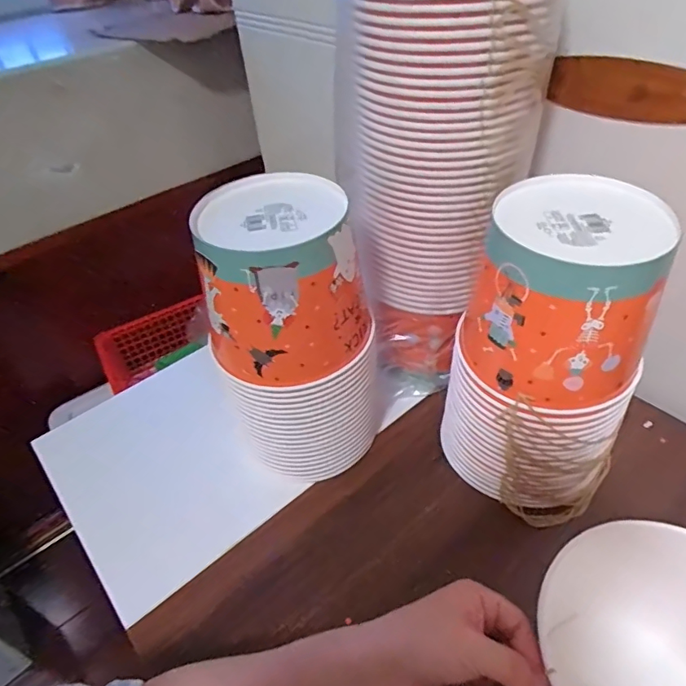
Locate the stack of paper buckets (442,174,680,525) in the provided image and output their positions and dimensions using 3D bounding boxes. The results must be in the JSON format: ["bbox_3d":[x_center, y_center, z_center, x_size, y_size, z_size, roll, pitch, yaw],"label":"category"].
[{"bbox_3d":[0.184,0.019,0.467,0.155,0.283,0.145,23,50,28],"label":"stack of paper buckets"}]

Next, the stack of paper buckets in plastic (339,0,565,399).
[{"bbox_3d":[0.090,-0.154,0.504,0.138,0.426,0.137,-30,47,-24],"label":"stack of paper buckets in plastic"}]

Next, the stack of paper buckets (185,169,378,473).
[{"bbox_3d":[-0.048,0.000,0.502,0.139,0.287,0.136,-10,42,-4],"label":"stack of paper buckets"}]

